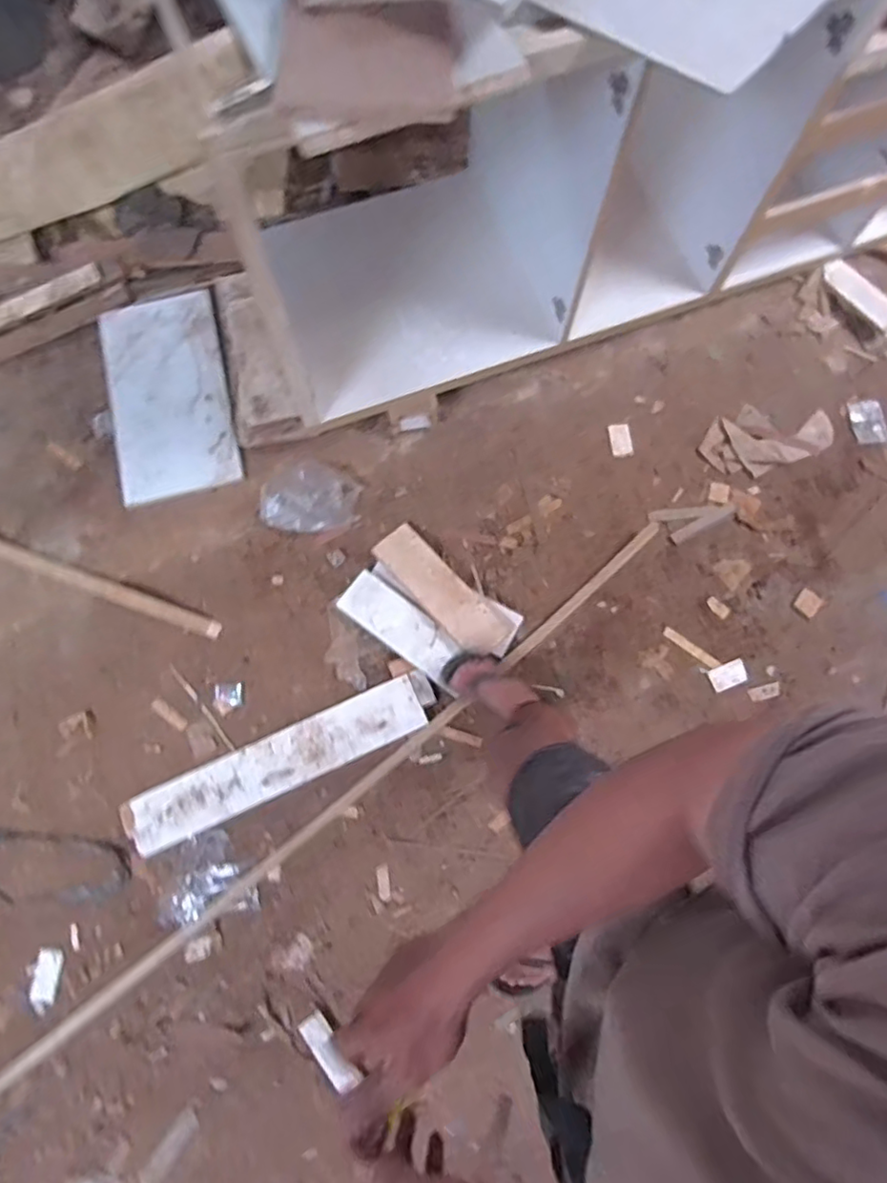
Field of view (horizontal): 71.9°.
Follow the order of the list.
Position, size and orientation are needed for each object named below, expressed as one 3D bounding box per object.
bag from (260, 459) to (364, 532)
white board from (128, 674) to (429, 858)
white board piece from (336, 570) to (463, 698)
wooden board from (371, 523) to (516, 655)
[{"bbox_3d":[-0.325,-0.232,1.495,0.235,0.045,0.176,4,80,0],"label":"bag"},{"bbox_3d":[-0.372,0.385,1.374,0.682,0.021,0.126,-24,81,-4],"label":"white board"},{"bbox_3d":[-0.087,0.087,1.423,0.338,0.022,0.112,36,89,14],"label":"white board piece"},{"bbox_3d":[-0.004,-0.001,1.432,0.114,0.027,0.357,-44,83,-7],"label":"wooden board"}]

